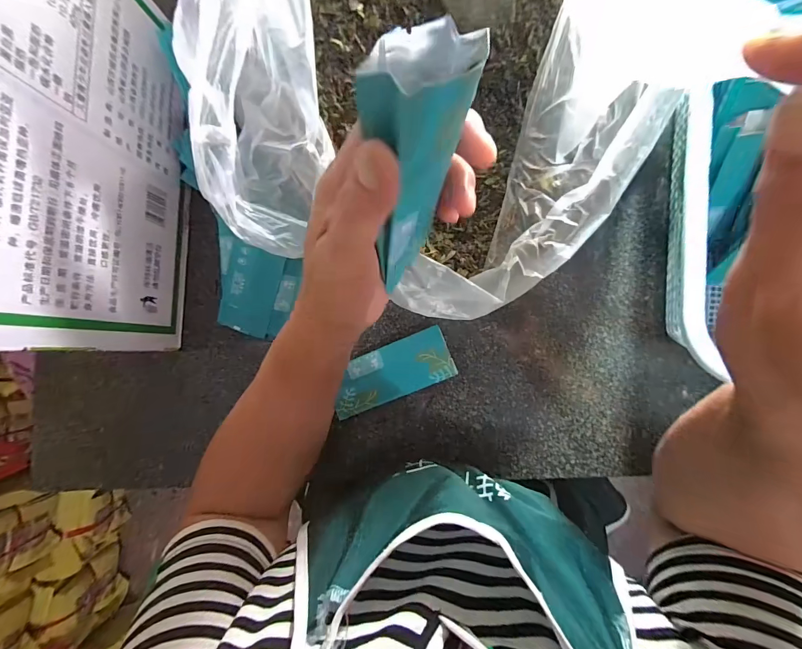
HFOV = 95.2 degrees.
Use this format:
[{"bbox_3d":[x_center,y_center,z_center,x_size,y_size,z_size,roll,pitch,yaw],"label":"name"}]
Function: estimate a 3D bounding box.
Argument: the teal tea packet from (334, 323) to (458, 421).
[{"bbox_3d":[-0.012,0.050,0.377,0.129,0.008,0.054,-24,83,11],"label":"teal tea packet"}]

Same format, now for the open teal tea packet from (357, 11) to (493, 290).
[{"bbox_3d":[0.007,-0.067,0.180,0.035,0.142,0.047,16,66,6],"label":"open teal tea packet"}]

